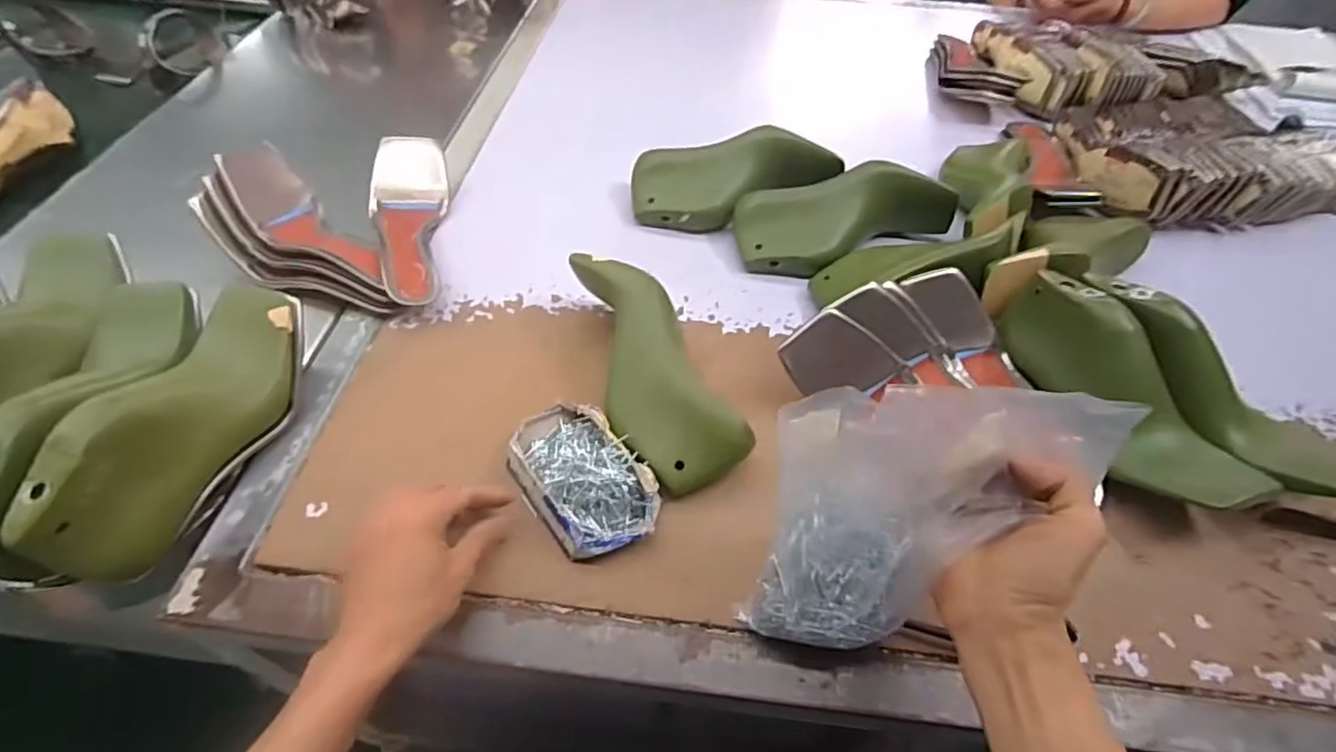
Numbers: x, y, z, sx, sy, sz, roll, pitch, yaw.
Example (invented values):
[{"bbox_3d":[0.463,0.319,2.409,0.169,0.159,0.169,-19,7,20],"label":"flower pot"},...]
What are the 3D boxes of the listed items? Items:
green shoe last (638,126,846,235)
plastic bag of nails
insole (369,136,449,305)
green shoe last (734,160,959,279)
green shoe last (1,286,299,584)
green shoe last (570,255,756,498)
[{"bbox_3d":[0.073,-0.222,0.697,0.222,0.071,0.091,-3,53,-5],"label":"green shoe last"},{"bbox_3d":[0.150,0.081,0.355,0.176,0.160,0.091,6,49,6],"label":"plastic bag of nails"},{"bbox_3d":[-0.272,-0.160,0.652,0.076,0.051,0.232,-7,53,-8],"label":"insole"},{"bbox_3d":[0.184,-0.173,0.673,0.225,0.077,0.100,-15,55,-14],"label":"green shoe last"},{"bbox_3d":[-0.350,0.032,0.468,0.072,0.096,0.238,8,51,3],"label":"green shoe last"},{"bbox_3d":[-0.022,-0.009,0.533,0.087,0.076,0.235,-20,55,-18],"label":"green shoe last"}]

